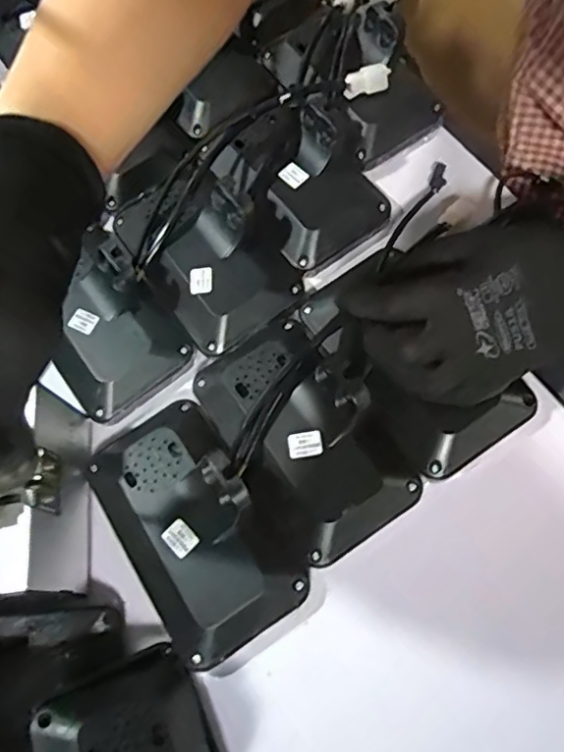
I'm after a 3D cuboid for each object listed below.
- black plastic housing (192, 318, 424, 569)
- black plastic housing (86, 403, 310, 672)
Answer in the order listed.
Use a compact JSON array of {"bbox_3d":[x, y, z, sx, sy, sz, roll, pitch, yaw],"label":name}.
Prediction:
[{"bbox_3d":[0.010,0.031,0.386,0.092,0.043,0.161,-35,69,-5],"label":"black plastic housing"},{"bbox_3d":[-0.060,0.090,0.377,0.097,0.046,0.160,-35,69,-5],"label":"black plastic housing"}]

